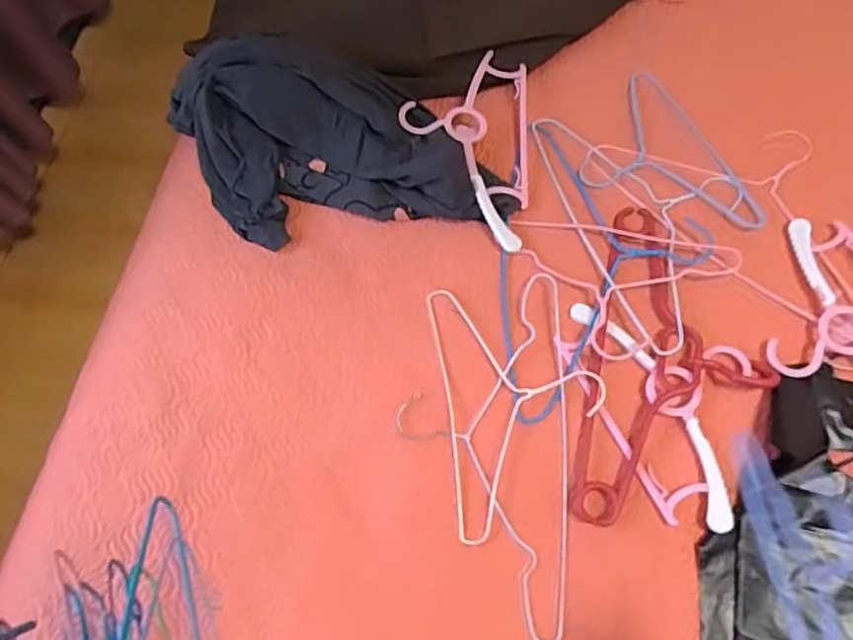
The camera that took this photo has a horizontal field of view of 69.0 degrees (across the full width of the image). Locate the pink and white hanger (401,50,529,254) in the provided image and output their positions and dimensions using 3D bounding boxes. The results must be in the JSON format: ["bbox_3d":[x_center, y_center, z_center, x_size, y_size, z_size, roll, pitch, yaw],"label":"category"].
[{"bbox_3d":[0.051,-0.235,0.813,0.165,0.039,0.298,2,68,4],"label":"pink and white hanger"}]

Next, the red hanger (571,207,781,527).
[{"bbox_3d":[0.284,0.047,0.700,0.189,0.013,0.382,13,69,8],"label":"red hanger"}]

